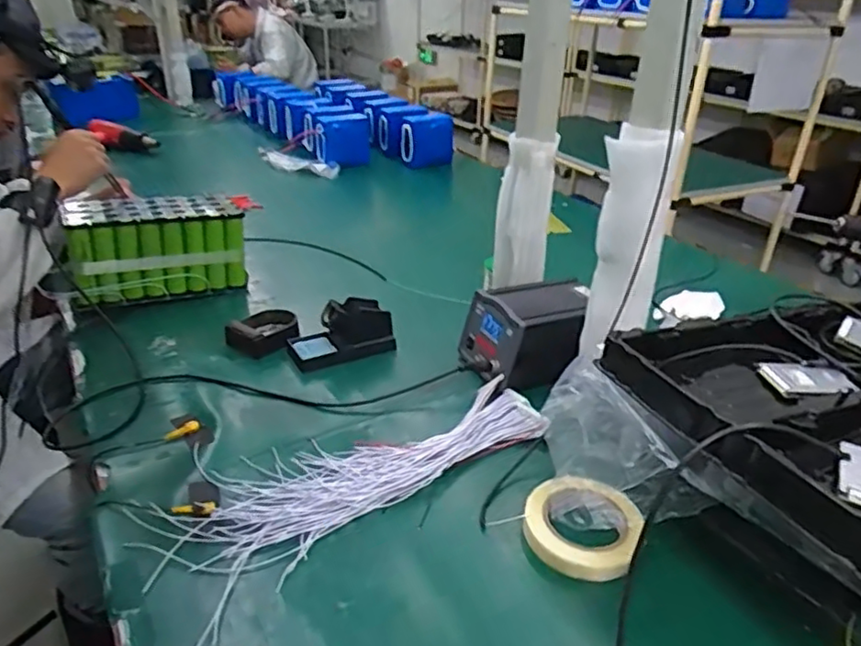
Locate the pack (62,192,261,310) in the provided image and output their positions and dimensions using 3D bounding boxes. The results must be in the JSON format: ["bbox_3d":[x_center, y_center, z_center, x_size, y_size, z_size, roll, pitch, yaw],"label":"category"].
[{"bbox_3d":[-0.467,-0.130,1.102,0.287,0.159,0.130,-17,34,-29],"label":"pack"}]

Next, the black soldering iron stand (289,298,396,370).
[{"bbox_3d":[-0.130,0.013,0.938,0.152,0.072,0.069,-10,31,-19],"label":"black soldering iron stand"}]

